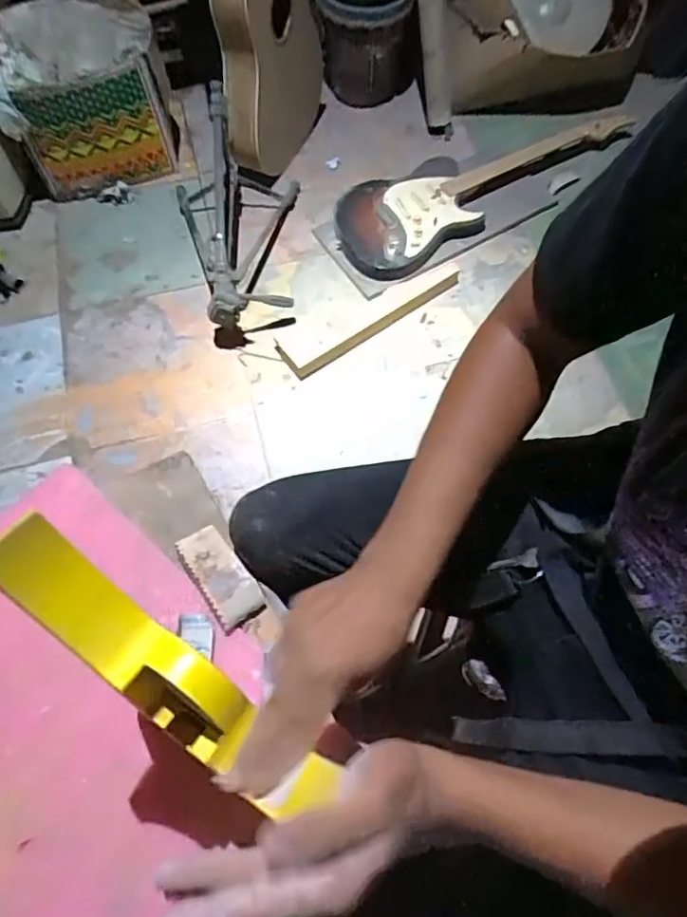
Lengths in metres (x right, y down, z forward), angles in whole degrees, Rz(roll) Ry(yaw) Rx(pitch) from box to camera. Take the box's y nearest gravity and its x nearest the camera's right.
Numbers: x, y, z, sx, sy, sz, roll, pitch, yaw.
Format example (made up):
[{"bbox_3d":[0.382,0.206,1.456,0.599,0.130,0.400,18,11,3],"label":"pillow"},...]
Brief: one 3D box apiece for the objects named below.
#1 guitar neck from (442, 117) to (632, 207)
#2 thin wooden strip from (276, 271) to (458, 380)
[{"bbox_3d":[0.542,-0.831,1.526,0.628,0.043,0.082,-26,67,-12],"label":"guitar neck"},{"bbox_3d":[0.068,-0.346,1.342,0.479,0.029,0.106,-32,69,-14],"label":"thin wooden strip"}]

